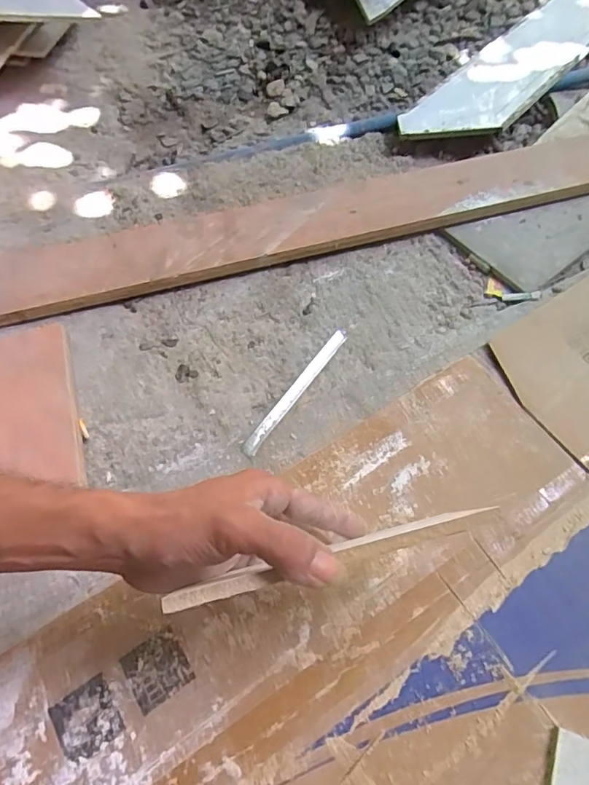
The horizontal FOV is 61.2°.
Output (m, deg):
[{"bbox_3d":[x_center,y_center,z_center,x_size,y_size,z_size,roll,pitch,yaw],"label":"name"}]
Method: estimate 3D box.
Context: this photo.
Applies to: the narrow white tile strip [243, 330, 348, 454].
[{"bbox_3d":[0.002,-0.004,0.534,0.018,0.006,0.175,32,66,17],"label":"narrow white tile strip"}]

